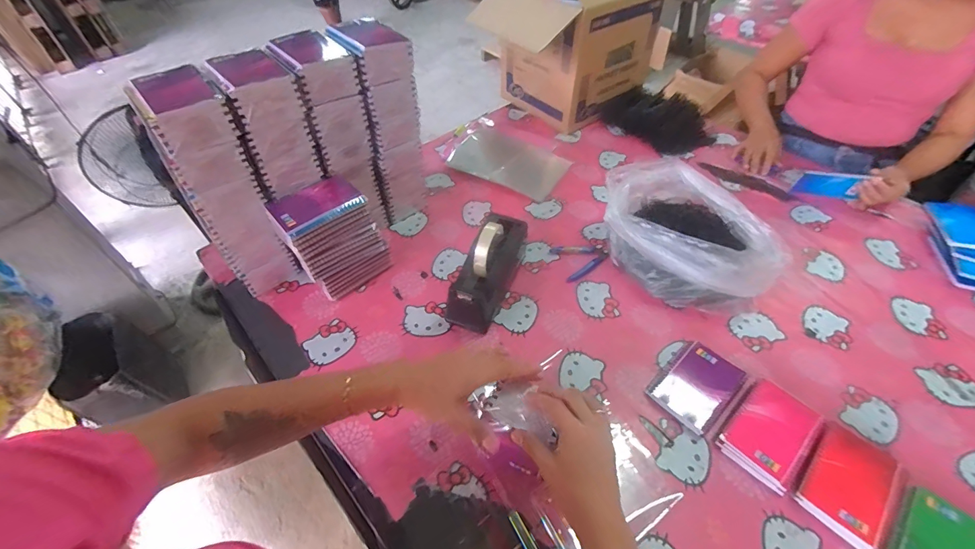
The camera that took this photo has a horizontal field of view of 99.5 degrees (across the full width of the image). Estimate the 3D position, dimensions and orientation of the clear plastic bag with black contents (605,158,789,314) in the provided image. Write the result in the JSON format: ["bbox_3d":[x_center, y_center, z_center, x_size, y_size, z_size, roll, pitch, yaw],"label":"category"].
[{"bbox_3d":[0.361,-0.074,0.767,0.241,0.134,0.314,-15,51,-12],"label":"clear plastic bag with black contents"}]

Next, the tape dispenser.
[{"bbox_3d":[0.002,-0.007,0.708,0.066,0.127,0.204,20,51,16],"label":"tape dispenser"}]

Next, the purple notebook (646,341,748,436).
[{"bbox_3d":[0.318,0.167,0.626,0.129,0.018,0.092,-33,56,-26],"label":"purple notebook"}]

